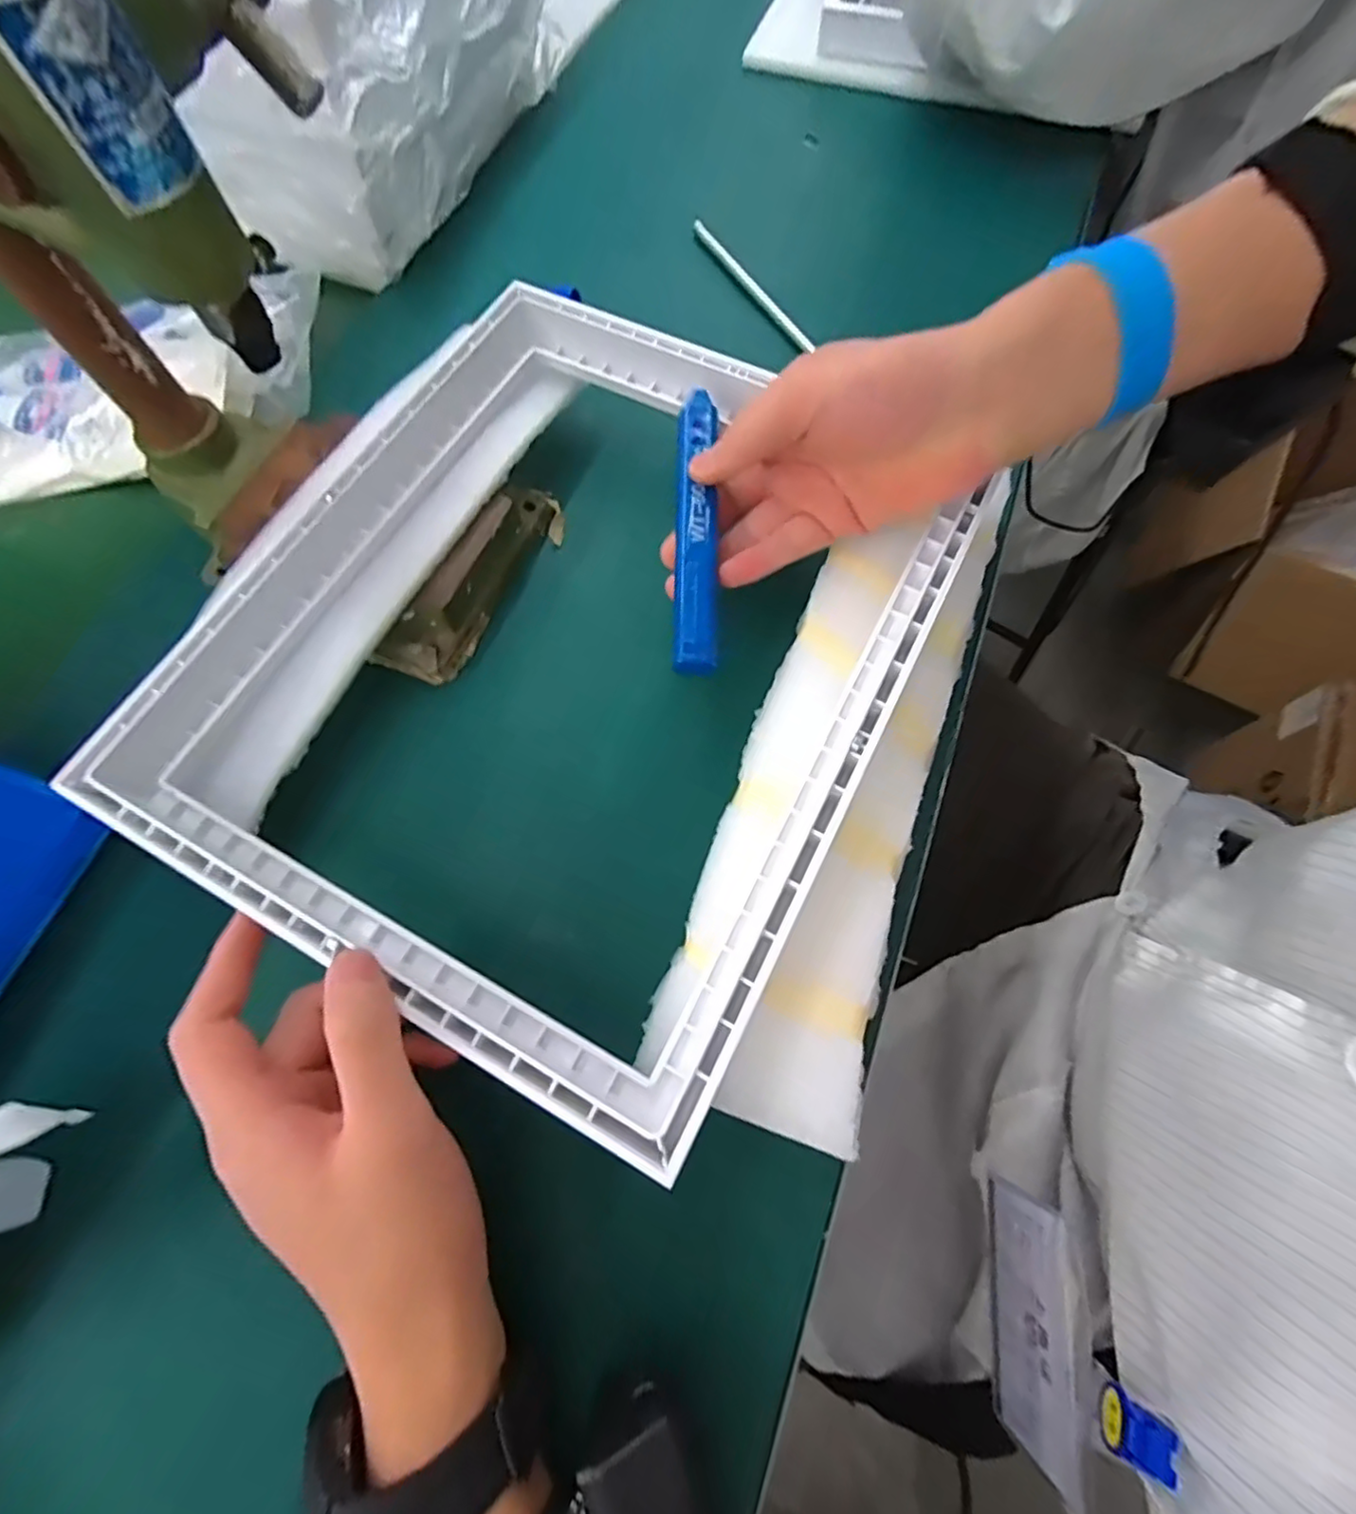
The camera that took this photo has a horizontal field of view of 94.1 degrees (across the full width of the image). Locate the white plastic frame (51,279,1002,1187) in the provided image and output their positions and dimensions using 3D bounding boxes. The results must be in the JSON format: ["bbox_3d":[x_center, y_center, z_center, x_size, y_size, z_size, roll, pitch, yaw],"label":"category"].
[{"bbox_3d":[-0.046,-0.057,0.278,0.281,0.034,0.319,27,72,11],"label":"white plastic frame"}]

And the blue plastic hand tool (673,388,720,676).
[{"bbox_3d":[0.009,-0.107,0.291,0.019,0.010,0.145,0,77,1],"label":"blue plastic hand tool"}]

